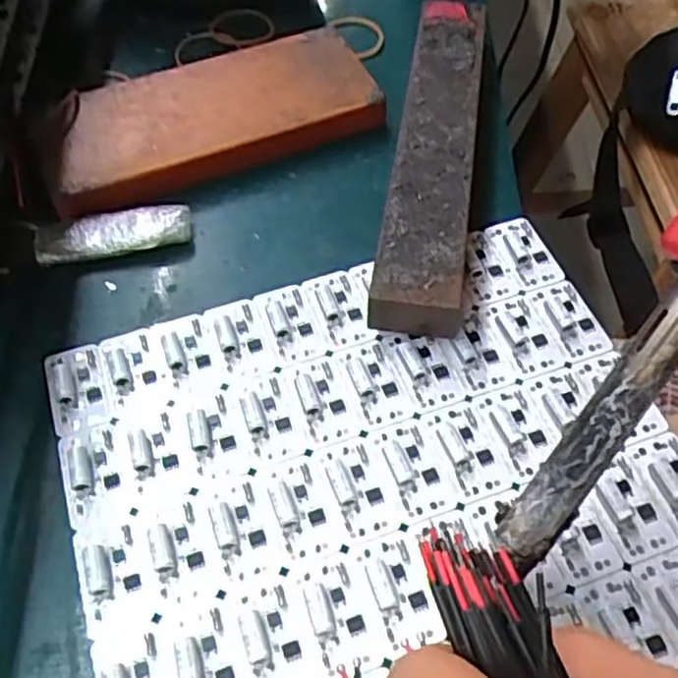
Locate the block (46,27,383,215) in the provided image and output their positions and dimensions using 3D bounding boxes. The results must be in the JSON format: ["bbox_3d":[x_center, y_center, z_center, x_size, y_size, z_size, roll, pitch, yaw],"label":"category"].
[{"bbox_3d":[-0.058,-0.098,0.324,0.147,0.023,0.061,-22,59,-14],"label":"block"}]

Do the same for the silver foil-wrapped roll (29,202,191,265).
[{"bbox_3d":[-0.091,-0.043,0.293,0.062,0.013,0.019,-7,56,-4],"label":"silver foil-wrapped roll"}]

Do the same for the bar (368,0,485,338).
[{"bbox_3d":[0.039,-0.078,0.307,0.031,0.029,0.182,7,56,5],"label":"bar"}]

